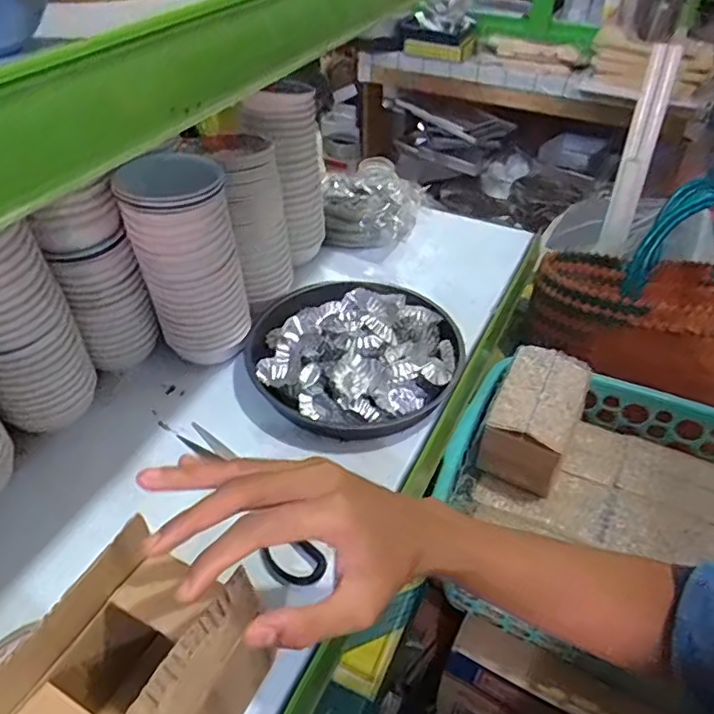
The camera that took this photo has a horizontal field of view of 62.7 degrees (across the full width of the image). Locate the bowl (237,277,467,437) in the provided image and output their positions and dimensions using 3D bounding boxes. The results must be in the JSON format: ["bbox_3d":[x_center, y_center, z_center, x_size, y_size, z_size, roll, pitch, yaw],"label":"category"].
[{"bbox_3d":[-0.004,-0.018,0.589,0.212,0.061,0.195,1,42,-1],"label":"bowl"}]

